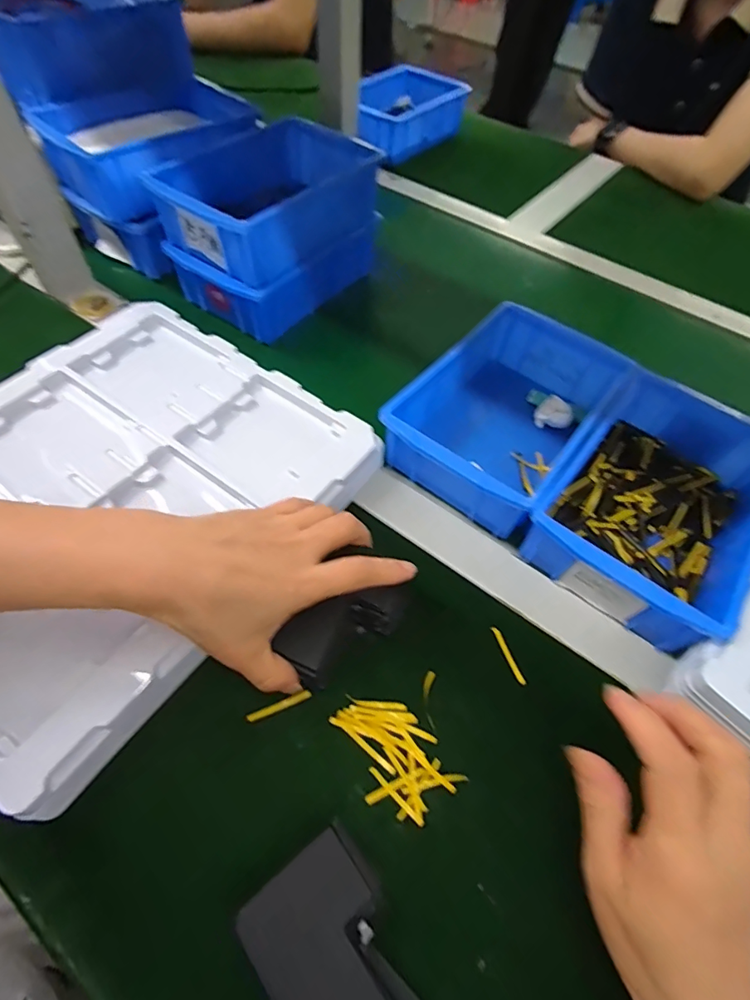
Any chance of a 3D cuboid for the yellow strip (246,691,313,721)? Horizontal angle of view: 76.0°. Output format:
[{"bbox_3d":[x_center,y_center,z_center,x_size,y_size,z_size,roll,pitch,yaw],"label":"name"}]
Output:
[{"bbox_3d":[-0.060,0.129,0.301,0.040,0.004,0.006,-17,59,-15],"label":"yellow strip"}]

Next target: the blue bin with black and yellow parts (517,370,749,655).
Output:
[{"bbox_3d":[0.217,0.001,0.370,0.134,0.061,0.192,36,62,19],"label":"blue bin with black and yellow parts"}]

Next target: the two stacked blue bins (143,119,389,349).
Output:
[{"bbox_3d":[-0.105,-0.284,0.499,0.148,0.119,0.201,35,62,18],"label":"two stacked blue bins"}]

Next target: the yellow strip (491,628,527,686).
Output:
[{"bbox_3d":[0.092,0.106,0.329,0.005,0.004,0.042,-15,58,-14],"label":"yellow strip"}]

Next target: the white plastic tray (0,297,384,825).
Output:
[{"bbox_3d":[-0.195,-0.009,0.363,0.282,0.038,0.315,33,61,17],"label":"white plastic tray"}]

